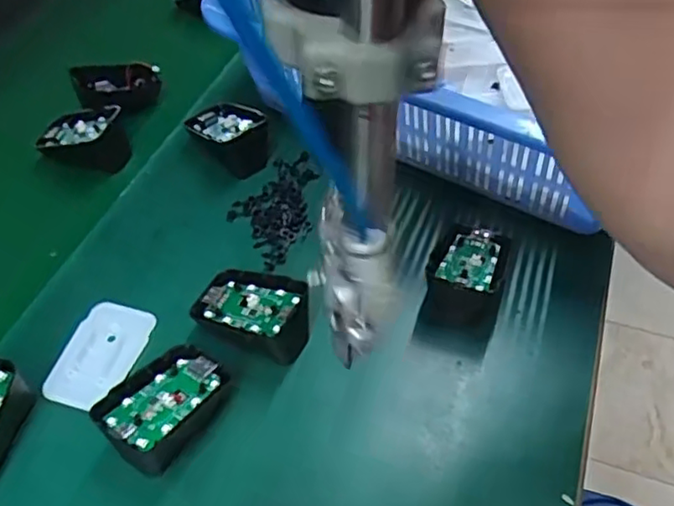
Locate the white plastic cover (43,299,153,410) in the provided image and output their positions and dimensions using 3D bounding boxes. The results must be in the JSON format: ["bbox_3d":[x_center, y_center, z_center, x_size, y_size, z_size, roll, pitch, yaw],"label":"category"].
[{"bbox_3d":[-0.146,0.062,0.385,0.046,0.005,0.071,12,54,12],"label":"white plastic cover"}]

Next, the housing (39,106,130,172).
[{"bbox_3d":[-0.207,-0.094,0.516,0.074,0.042,0.046,12,54,12],"label":"housing"}]

